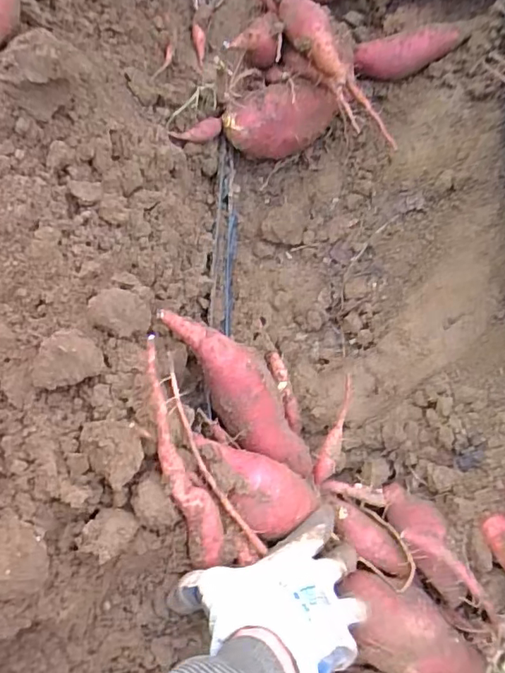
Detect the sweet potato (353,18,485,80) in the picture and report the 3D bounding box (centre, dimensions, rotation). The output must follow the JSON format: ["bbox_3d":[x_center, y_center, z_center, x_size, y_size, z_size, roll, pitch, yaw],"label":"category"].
[{"bbox_3d":[0.205,-0.362,0.663,0.151,0.038,0.044,-12,73,11],"label":"sweet potato"}]

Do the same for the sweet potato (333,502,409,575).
[{"bbox_3d":[0.107,0.187,0.488,0.035,0.027,0.081,-43,66,-13],"label":"sweet potato"}]

